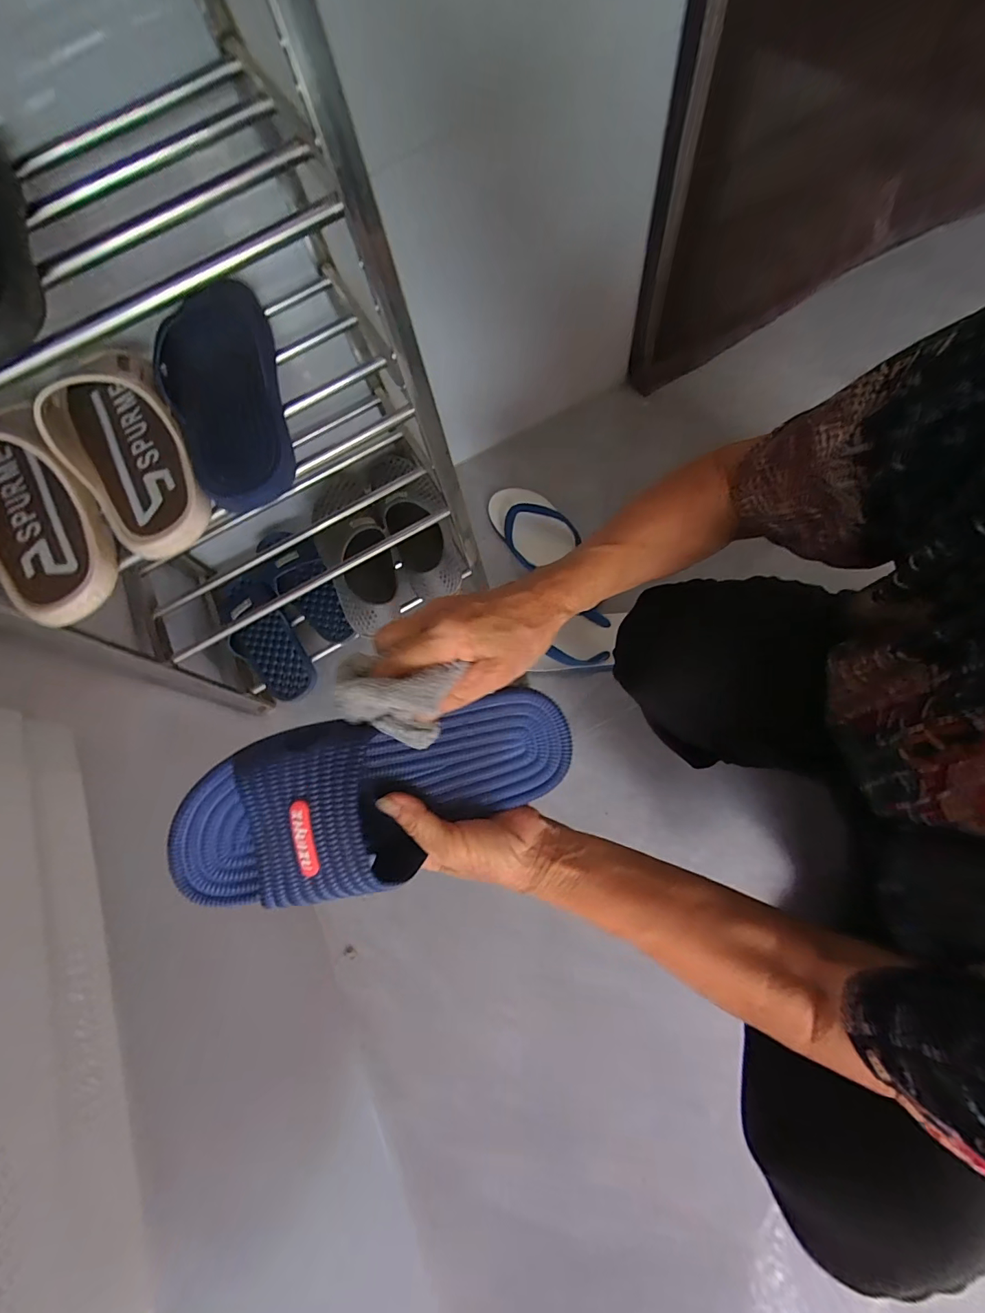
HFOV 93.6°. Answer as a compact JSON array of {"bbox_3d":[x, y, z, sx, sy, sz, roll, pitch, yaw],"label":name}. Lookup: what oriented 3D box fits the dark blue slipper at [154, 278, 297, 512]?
[{"bbox_3d":[-0.235,-0.237,0.402,0.089,0.032,0.227,-16,75,-5],"label":"dark blue slipper"}]

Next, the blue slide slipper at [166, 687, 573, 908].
[{"bbox_3d":[-0.072,0.092,0.300,0.265,0.078,0.103,-15,90,-8],"label":"blue slide slipper"}]

